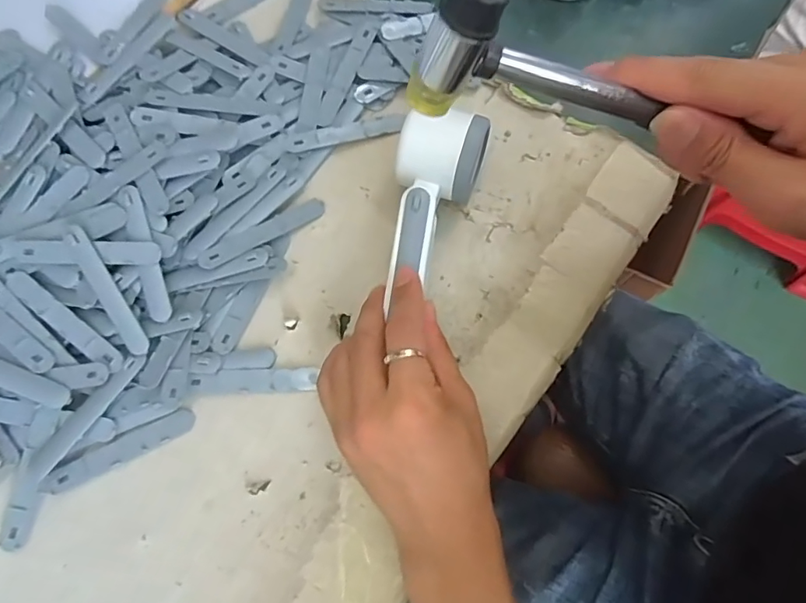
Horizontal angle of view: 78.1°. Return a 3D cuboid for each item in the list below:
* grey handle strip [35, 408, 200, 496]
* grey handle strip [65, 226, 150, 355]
[{"bbox_3d":[-0.180,0.096,0.317,0.094,0.006,0.017,-27,76,-6],"label":"grey handle strip"},{"bbox_3d":[-0.195,-0.006,0.325,0.017,0.007,0.090,-29,94,-7],"label":"grey handle strip"}]

